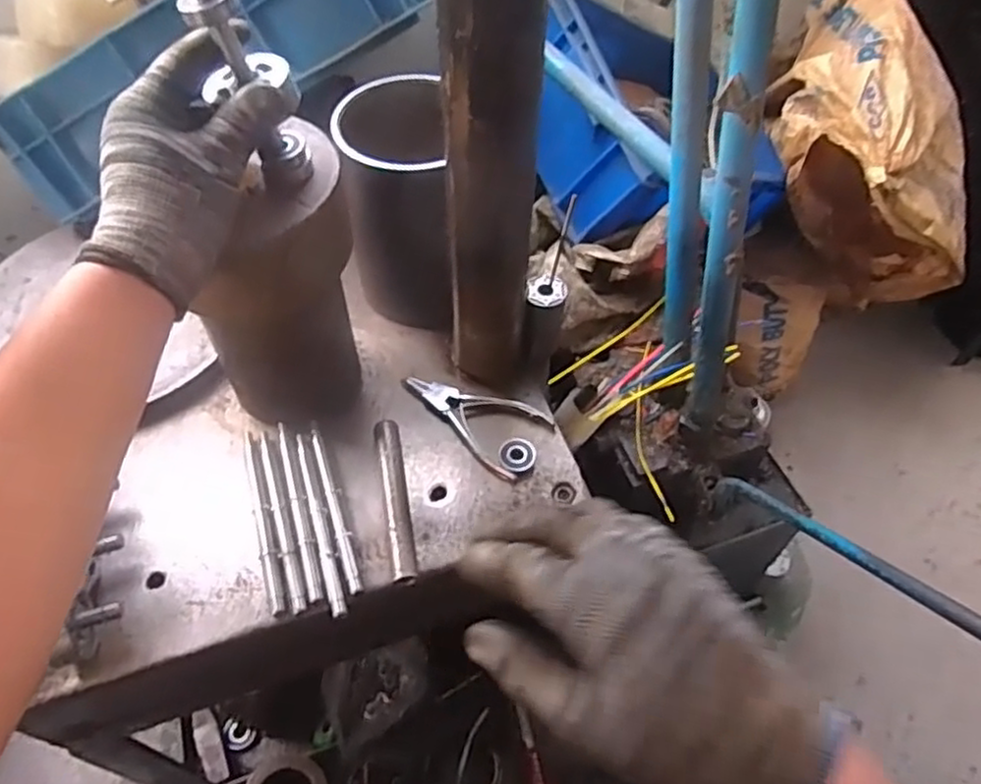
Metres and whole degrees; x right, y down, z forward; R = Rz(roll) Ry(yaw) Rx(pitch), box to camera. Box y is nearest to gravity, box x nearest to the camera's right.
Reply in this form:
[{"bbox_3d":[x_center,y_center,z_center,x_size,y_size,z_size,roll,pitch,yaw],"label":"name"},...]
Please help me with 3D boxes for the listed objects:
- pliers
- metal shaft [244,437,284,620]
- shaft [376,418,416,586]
[{"bbox_3d":[-0.017,0.018,0.625,0.130,0.015,0.070,28,58,19],"label":"pliers"},{"bbox_3d":[-0.181,0.099,0.565,0.010,0.009,0.164,-15,55,-11],"label":"metal shaft"},{"bbox_3d":[-0.076,0.086,0.571,0.018,0.021,0.141,-8,54,-6],"label":"shaft"}]

